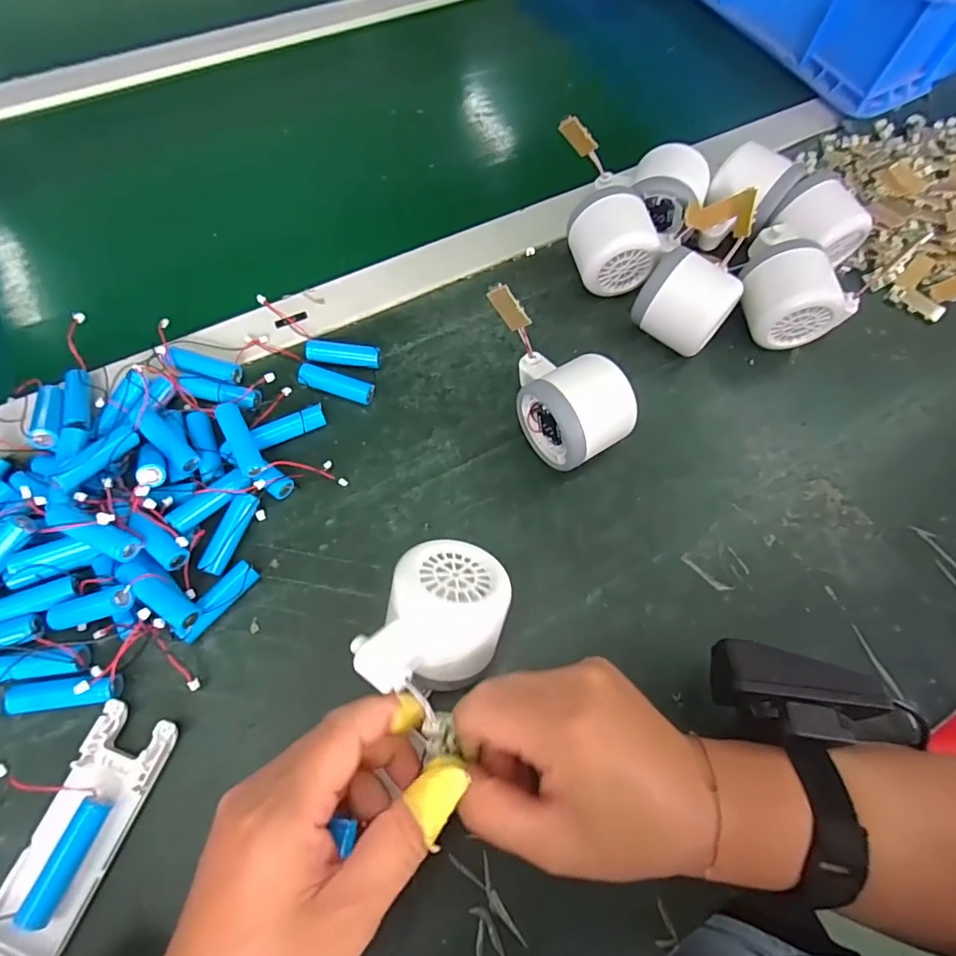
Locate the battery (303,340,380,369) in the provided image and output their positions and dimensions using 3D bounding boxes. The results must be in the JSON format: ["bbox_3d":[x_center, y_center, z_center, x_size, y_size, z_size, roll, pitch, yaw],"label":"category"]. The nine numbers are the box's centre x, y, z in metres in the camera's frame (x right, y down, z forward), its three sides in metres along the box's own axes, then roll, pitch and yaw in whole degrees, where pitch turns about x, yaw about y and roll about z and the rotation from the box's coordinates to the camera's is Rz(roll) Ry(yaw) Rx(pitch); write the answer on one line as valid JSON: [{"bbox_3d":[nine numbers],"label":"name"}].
[{"bbox_3d":[-0.094,-0.084,0.371,0.050,0.013,0.018,2,66,-3],"label":"battery"}]

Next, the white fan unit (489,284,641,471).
[{"bbox_3d":[0.046,-0.062,0.344,0.057,0.061,0.113,-31,71,-16],"label":"white fan unit"}]

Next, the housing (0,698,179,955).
[{"bbox_3d":[-0.189,0.167,0.255,0.038,0.015,0.105,19,66,5],"label":"housing"}]

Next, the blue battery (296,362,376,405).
[{"bbox_3d":[-0.097,-0.062,0.363,0.053,0.012,0.016,17,66,4],"label":"blue battery"}]

